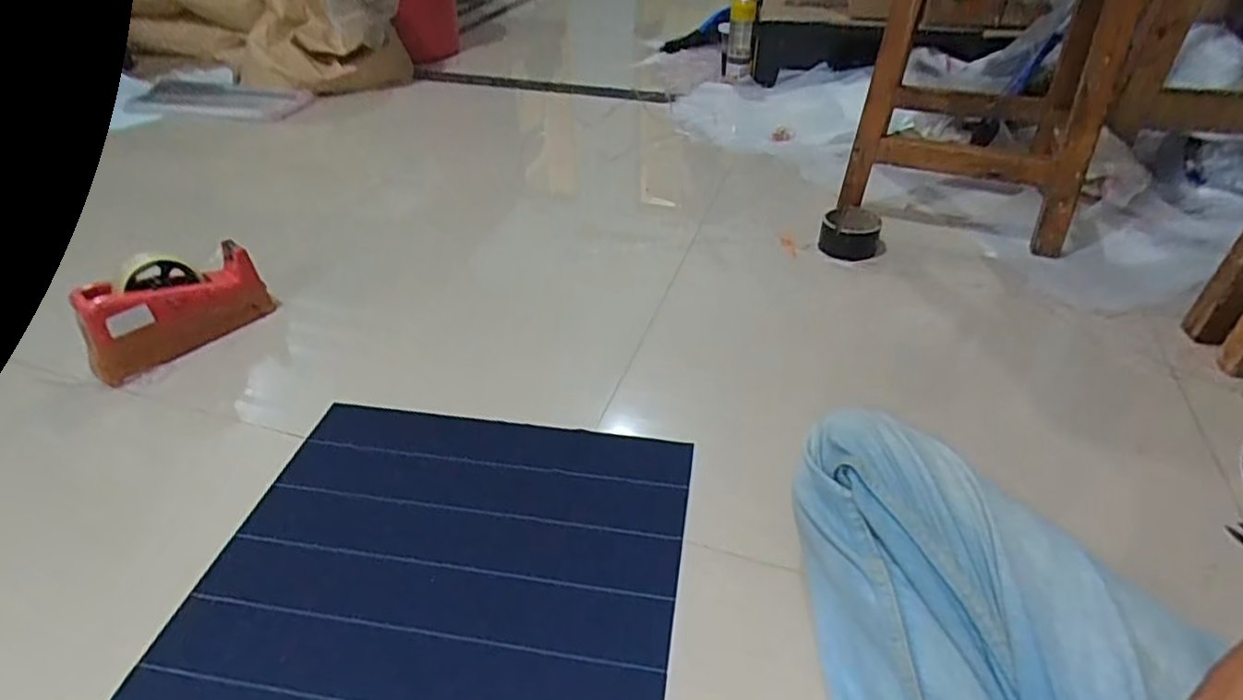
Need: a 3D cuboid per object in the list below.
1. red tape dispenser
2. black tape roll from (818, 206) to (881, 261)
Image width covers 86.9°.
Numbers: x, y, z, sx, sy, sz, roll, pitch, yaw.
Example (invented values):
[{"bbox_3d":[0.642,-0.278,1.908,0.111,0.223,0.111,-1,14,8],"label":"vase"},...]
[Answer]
[{"bbox_3d":[-0.568,-0.056,0.837,0.210,0.093,0.094,-27,46,-29],"label":"red tape dispenser"},{"bbox_3d":[0.331,-0.168,0.952,0.078,0.053,0.078,0,39,0],"label":"black tape roll"}]

